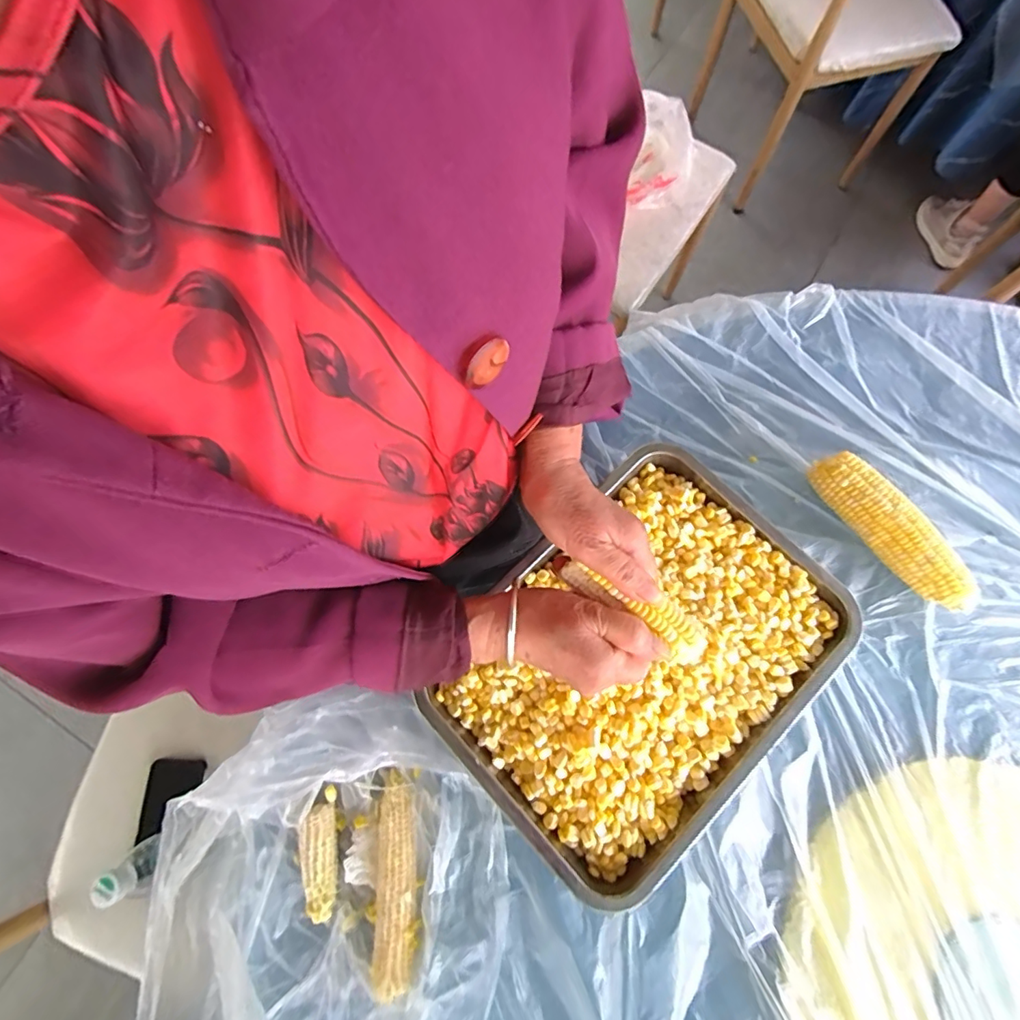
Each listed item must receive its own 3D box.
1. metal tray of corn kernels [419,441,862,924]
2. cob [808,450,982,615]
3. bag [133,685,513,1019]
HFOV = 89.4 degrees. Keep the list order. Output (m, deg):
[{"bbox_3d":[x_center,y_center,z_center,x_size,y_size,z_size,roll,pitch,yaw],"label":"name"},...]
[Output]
[{"bbox_3d":[0.116,0.134,0.480,0.348,0.052,0.258,-43,76,-12],"label":"metal tray of corn kernels"},{"bbox_3d":[0.369,0.020,0.501,0.046,0.050,0.183,-37,76,-9],"label":"cob"},{"bbox_3d":[-0.138,0.311,0.412,0.300,0.151,0.269,41,78,12],"label":"bag"}]

